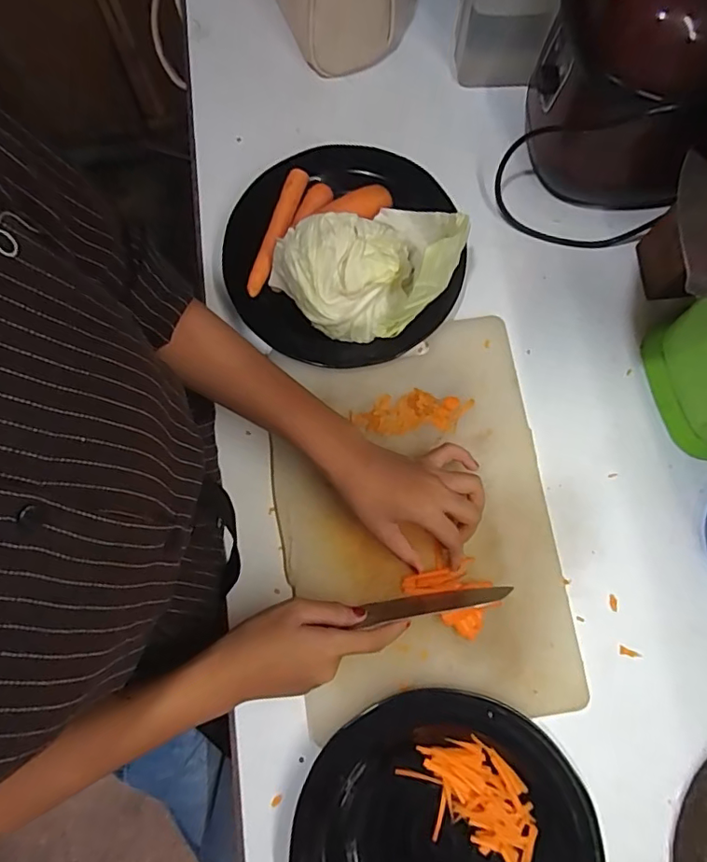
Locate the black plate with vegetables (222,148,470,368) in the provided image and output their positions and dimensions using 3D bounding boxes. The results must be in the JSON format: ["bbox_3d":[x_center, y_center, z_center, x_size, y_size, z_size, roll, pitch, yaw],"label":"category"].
[{"bbox_3d":[-0.013,-0.181,0.478,0.209,0.094,0.219,0,78,2],"label":"black plate with vegetables"}]

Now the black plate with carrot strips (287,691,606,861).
[{"bbox_3d":[0.070,0.323,0.402,0.221,0.026,0.219,0,78,-1],"label":"black plate with carrot strips"}]

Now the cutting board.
[{"bbox_3d":[0.053,0.075,0.463,0.233,0.018,0.333,-8,76,0],"label":"cutting board"}]

